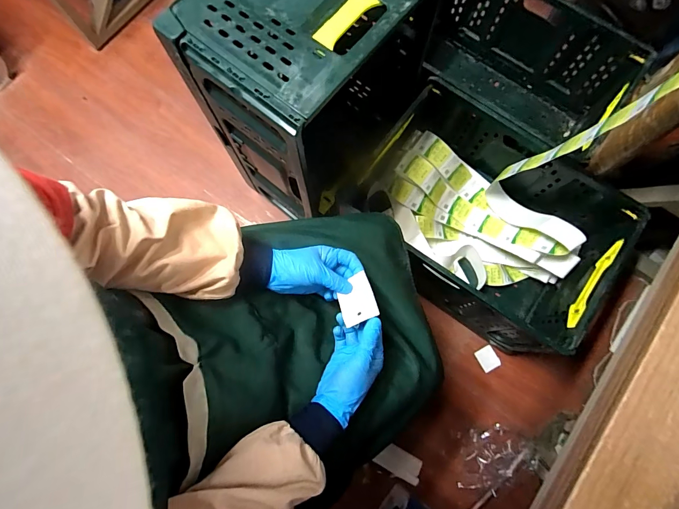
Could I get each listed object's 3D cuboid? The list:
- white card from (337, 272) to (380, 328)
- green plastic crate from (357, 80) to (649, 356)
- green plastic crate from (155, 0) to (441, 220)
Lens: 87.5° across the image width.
[{"bbox_3d":[0.023,0.064,0.494,0.050,0.004,0.066,-25,54,9],"label":"white card"},{"bbox_3d":[0.349,-0.079,0.938,0.610,0.292,0.407,36,80,8],"label":"green plastic crate"},{"bbox_3d":[-0.042,-0.353,0.848,0.300,0.591,0.429,40,80,8],"label":"green plastic crate"}]

